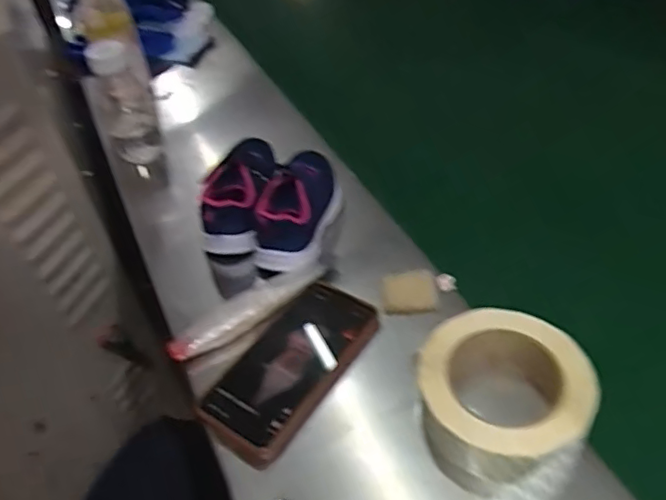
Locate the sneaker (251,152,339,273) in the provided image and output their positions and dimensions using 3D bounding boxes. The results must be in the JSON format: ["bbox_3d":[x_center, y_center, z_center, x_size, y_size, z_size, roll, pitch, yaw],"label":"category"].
[{"bbox_3d":[-0.033,-0.047,0.576,0.063,0.054,0.142,11,48,17],"label":"sneaker"}]

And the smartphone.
[{"bbox_3d":[-0.035,0.090,0.481,0.080,0.015,0.161,24,53,27],"label":"smartphone"}]

